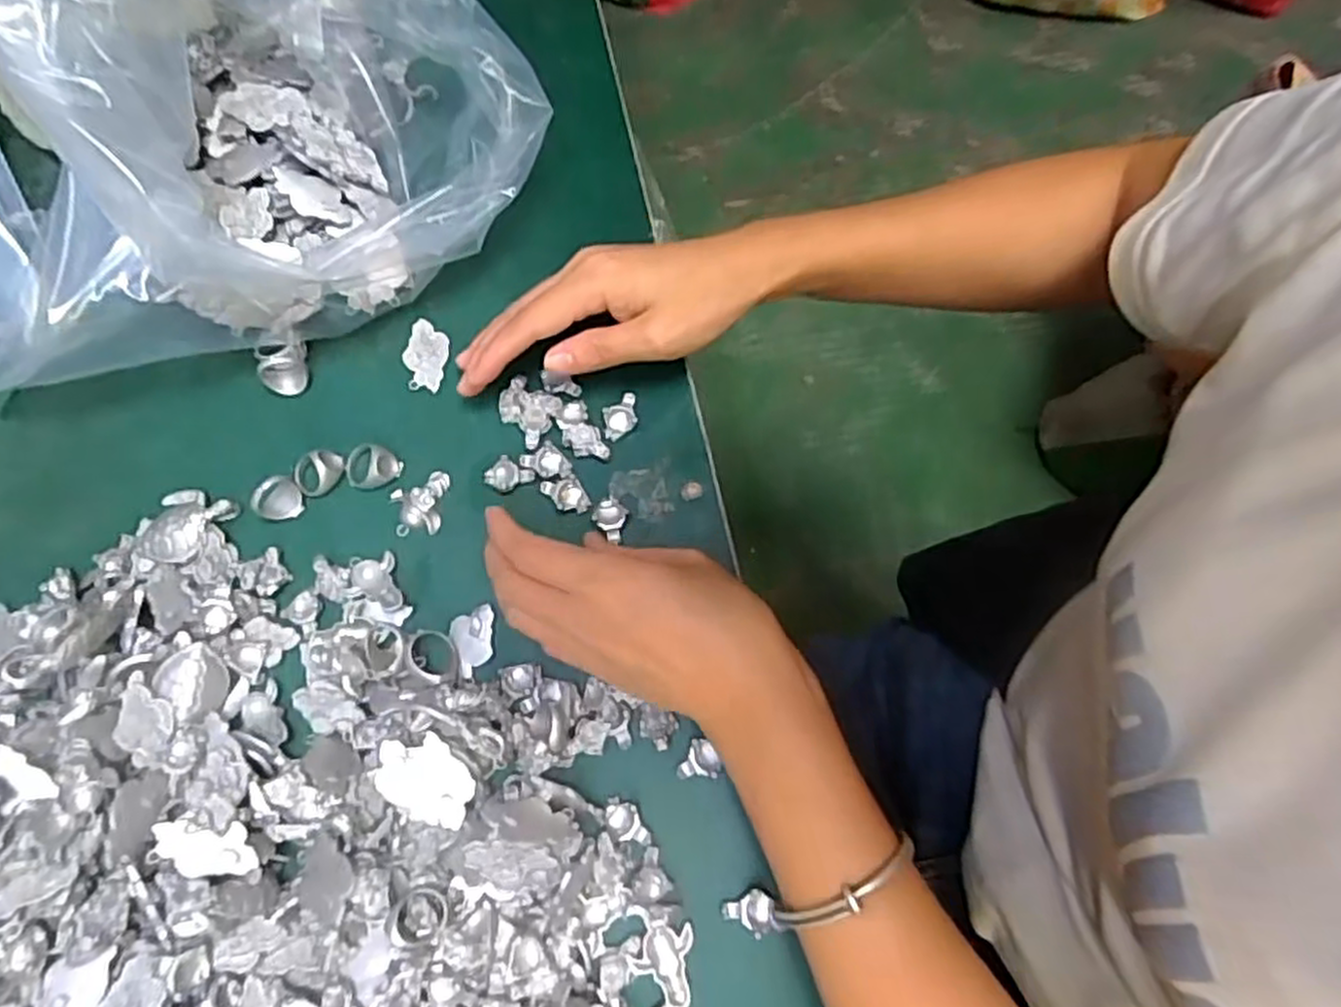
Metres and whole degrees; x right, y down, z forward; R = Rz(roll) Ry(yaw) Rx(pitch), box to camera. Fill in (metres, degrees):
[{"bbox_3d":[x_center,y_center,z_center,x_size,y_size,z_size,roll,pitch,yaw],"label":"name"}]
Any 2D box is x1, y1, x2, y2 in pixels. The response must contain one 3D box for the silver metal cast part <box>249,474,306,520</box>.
[{"bbox_3d":[-0.189,-0.002,0.371,0.015,0.022,0.022,30,75,8],"label":"silver metal cast part"}]

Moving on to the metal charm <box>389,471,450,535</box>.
[{"bbox_3d":[-0.125,-0.001,0.382,0.027,0.005,0.032,1,73,0],"label":"metal charm"}]

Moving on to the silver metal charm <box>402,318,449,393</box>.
[{"bbox_3d":[-0.128,-0.079,0.403,0.022,0.006,0.039,8,73,2],"label":"silver metal charm"}]

